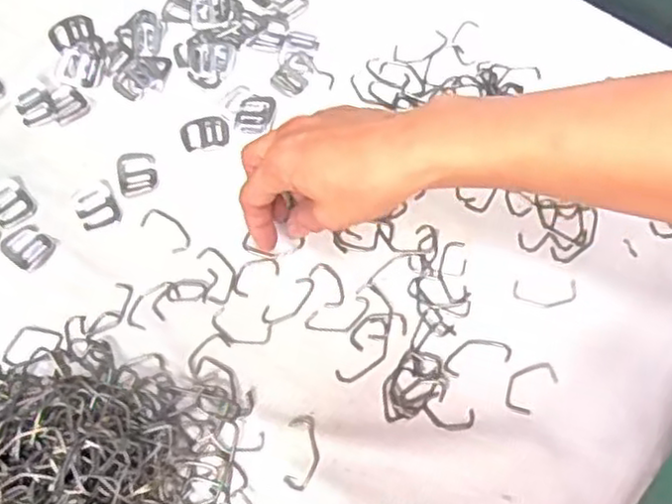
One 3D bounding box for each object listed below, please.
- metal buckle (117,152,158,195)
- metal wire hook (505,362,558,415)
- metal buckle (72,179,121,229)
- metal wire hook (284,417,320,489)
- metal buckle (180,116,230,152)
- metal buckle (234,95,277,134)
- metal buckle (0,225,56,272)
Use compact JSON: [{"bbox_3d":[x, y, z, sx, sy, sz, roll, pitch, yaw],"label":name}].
[{"bbox_3d":[-0.136,-0.055,0.479,0.026,0.004,0.031,-9,68,-1],"label":"metal buckle"},{"bbox_3d":[0.113,0.077,0.410,0.021,0.004,0.037,41,75,17],"label":"metal wire hook"},{"bbox_3d":[-0.161,-0.032,0.471,0.026,0.004,0.032,-26,69,-8],"label":"metal buckle"},{"bbox_3d":[-0.019,0.112,0.397,0.018,0.004,0.040,3,68,4],"label":"metal wire hook"},{"bbox_3d":[-0.091,-0.083,0.489,0.033,0.004,0.024,-8,68,0],"label":"metal buckle"},{"bbox_3d":[-0.057,-0.096,0.489,0.024,0.004,0.028,11,69,7],"label":"metal buckle"},{"bbox_3d":[-0.202,-0.004,0.461,0.033,0.004,0.026,34,74,15],"label":"metal buckle"}]

